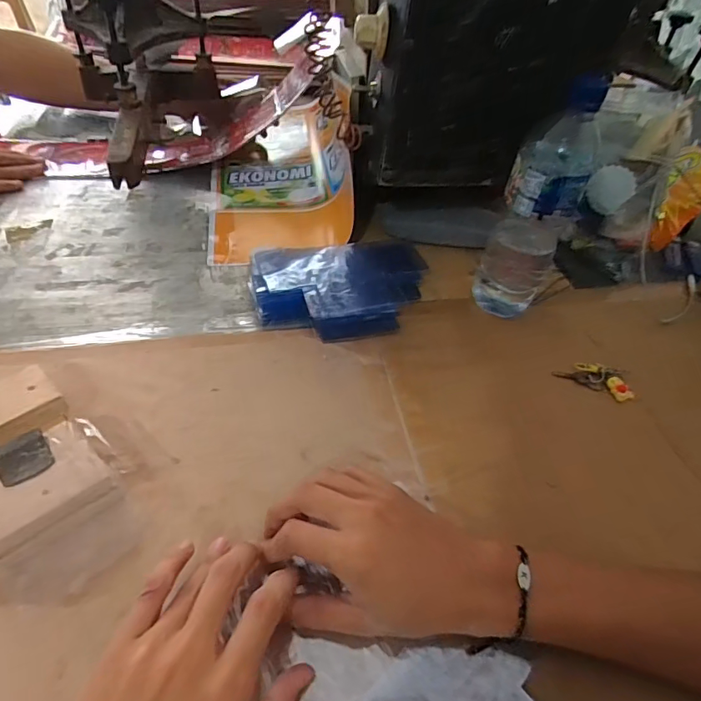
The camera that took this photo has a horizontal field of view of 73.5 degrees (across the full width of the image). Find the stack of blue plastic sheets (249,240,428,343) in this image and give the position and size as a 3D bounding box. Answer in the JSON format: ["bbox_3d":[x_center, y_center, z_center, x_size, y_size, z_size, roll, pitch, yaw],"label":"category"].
[{"bbox_3d":[-0.003,-0.064,0.479,0.184,0.034,0.111,-12,51,-15],"label":"stack of blue plastic sheets"}]

